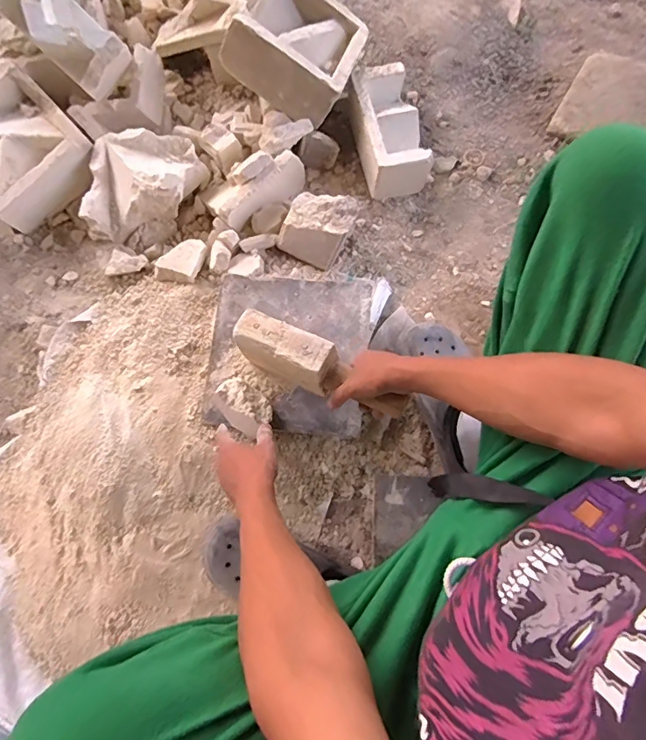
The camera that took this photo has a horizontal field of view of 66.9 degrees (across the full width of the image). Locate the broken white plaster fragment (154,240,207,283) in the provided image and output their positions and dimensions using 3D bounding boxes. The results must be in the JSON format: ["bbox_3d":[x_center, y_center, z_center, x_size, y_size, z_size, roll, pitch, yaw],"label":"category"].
[{"bbox_3d":[-0.243,-0.187,0.836,0.070,0.022,0.081,16,78,3],"label":"broken white plaster fragment"}]

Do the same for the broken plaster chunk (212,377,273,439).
[{"bbox_3d":[-0.116,0.051,0.706,0.061,0.041,0.082,-44,82,-9],"label":"broken plaster chunk"}]

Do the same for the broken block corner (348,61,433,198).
[{"bbox_3d":[0.118,-0.431,0.887,0.105,0.089,0.205,-11,78,-3],"label":"broken block corner"}]

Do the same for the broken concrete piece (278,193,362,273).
[{"bbox_3d":[-0.008,-0.246,0.839,0.112,0.075,0.103,25,78,4],"label":"broken concrete piece"}]

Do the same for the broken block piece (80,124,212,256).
[{"bbox_3d":[-0.306,-0.312,0.859,0.177,0.092,0.179,6,78,0],"label":"broken block piece"}]

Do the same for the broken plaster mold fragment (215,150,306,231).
[{"bbox_3d":[-0.106,-0.315,0.857,0.172,0.062,0.059,-33,80,-8],"label":"broken plaster mold fragment"}]

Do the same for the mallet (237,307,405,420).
[{"bbox_3d":[-0.003,0.000,0.679,0.246,0.103,0.057,27,78,9],"label":"mallet"}]

